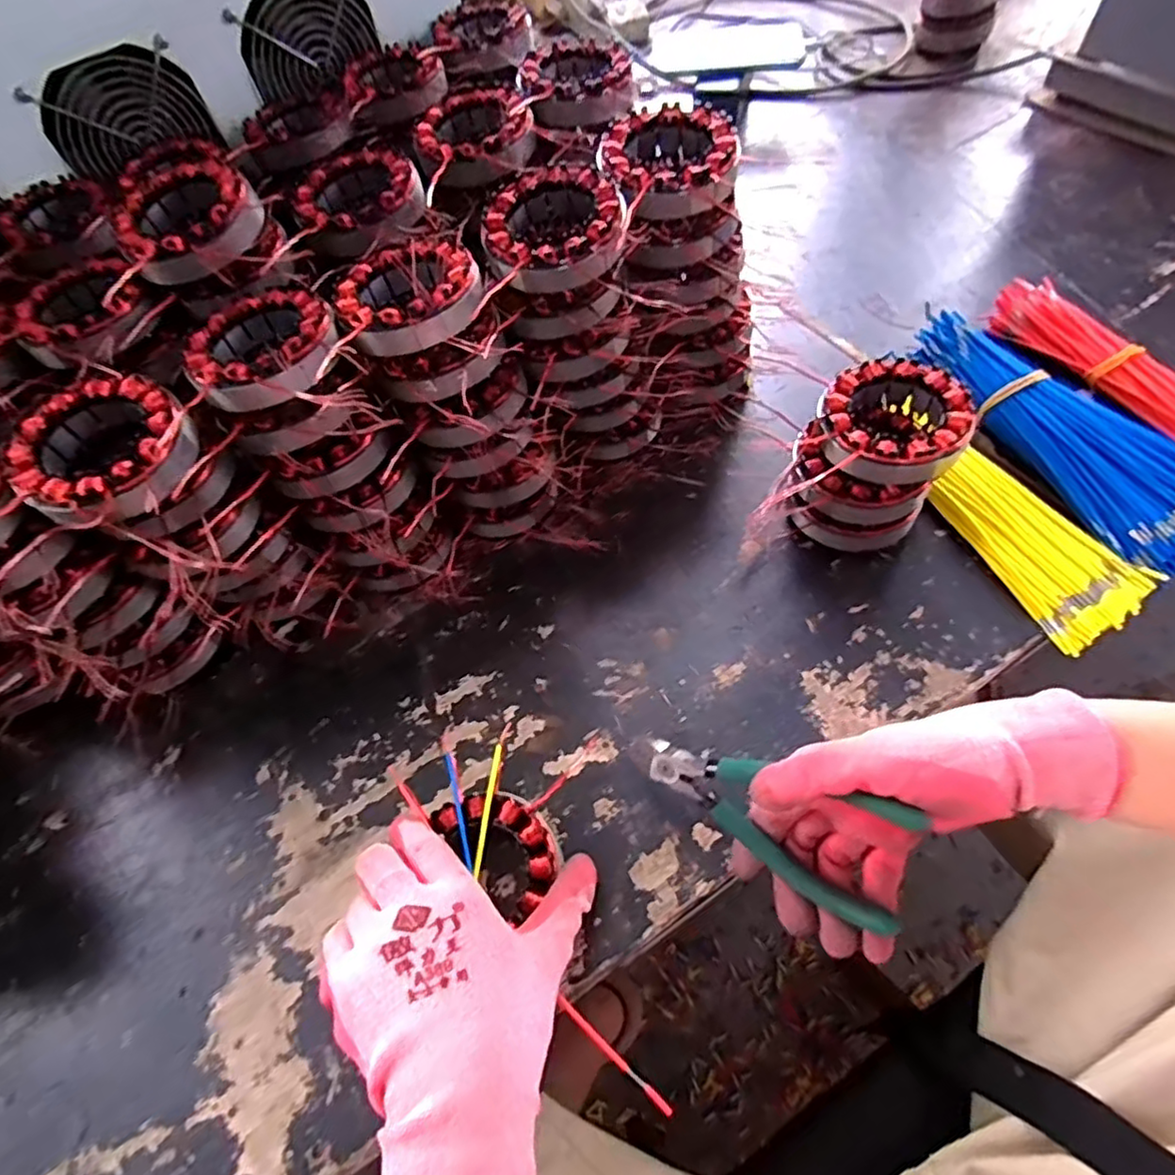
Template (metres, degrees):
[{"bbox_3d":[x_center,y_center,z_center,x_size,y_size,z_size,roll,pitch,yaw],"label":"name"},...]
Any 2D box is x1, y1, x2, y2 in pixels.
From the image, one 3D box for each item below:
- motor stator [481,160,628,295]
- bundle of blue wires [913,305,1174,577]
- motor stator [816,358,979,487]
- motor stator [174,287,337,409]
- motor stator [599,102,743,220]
[{"bbox_3d":[-0.020,-0.222,0.397,0.085,0.034,0.091,-7,59,3],"label":"motor stator"},{"bbox_3d":[0.351,-0.120,0.464,0.100,0.051,0.242,-26,57,-8],"label":"bundle of blue wires"},{"bbox_3d":[0.189,-0.099,0.405,0.086,0.042,0.090,-3,59,5],"label":"motor stator"},{"bbox_3d":[-0.189,-0.140,0.374,0.086,0.033,0.083,-3,59,5],"label":"motor stator"},{"bbox_3d":[0.053,-0.273,0.414,0.085,0.033,0.092,-9,59,2],"label":"motor stator"}]

